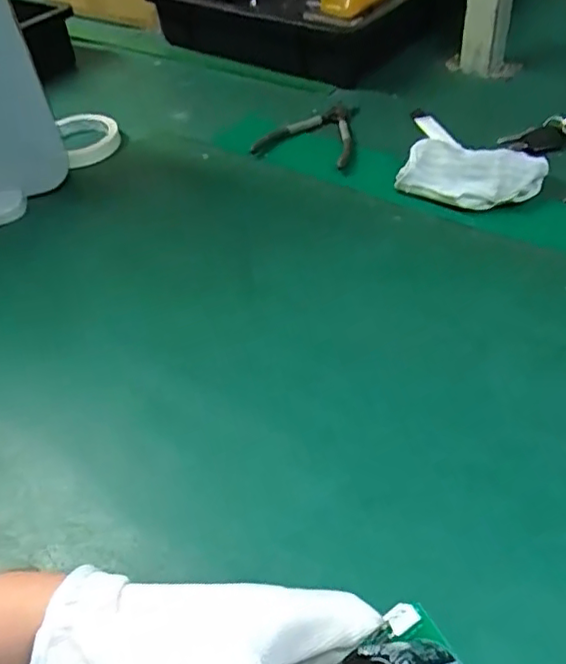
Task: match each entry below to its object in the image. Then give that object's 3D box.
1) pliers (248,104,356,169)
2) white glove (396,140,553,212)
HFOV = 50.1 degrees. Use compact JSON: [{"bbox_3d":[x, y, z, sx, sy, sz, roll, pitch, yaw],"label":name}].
[{"bbox_3d":[0.039,-0.229,0.684,0.106,0.010,0.139,13,49,19],"label":"pliers"},{"bbox_3d":[0.175,-0.146,0.572,0.126,0.034,0.070,19,51,24],"label":"white glove"}]

